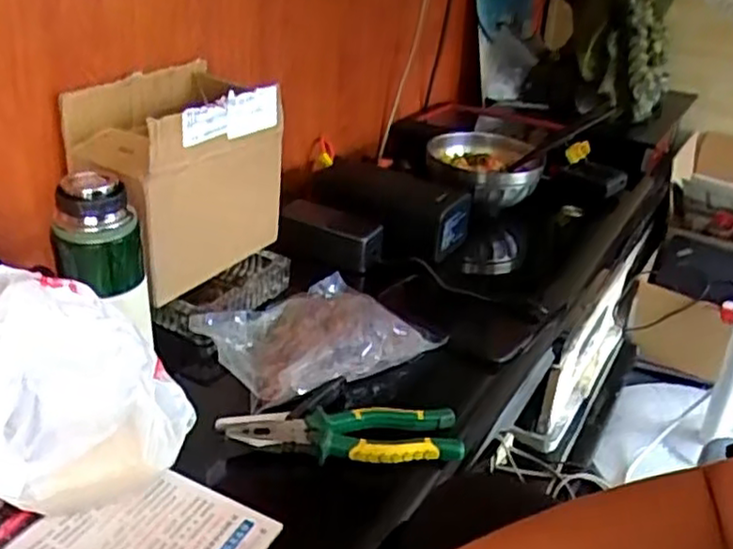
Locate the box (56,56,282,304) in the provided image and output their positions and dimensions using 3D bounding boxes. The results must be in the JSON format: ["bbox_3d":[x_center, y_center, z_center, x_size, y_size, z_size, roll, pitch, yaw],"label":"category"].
[{"bbox_3d":[-0.191,-0.110,0.727,0.145,0.177,0.201,18,32,25],"label":"box"}]

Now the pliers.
[{"bbox_3d":[-0.022,0.135,0.594,0.200,0.024,0.050,1,29,-3],"label":"pliers"}]

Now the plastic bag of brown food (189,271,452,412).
[{"bbox_3d":[-0.051,0.052,0.694,0.228,0.052,0.153,-21,37,-37],"label":"plastic bag of brown food"}]

